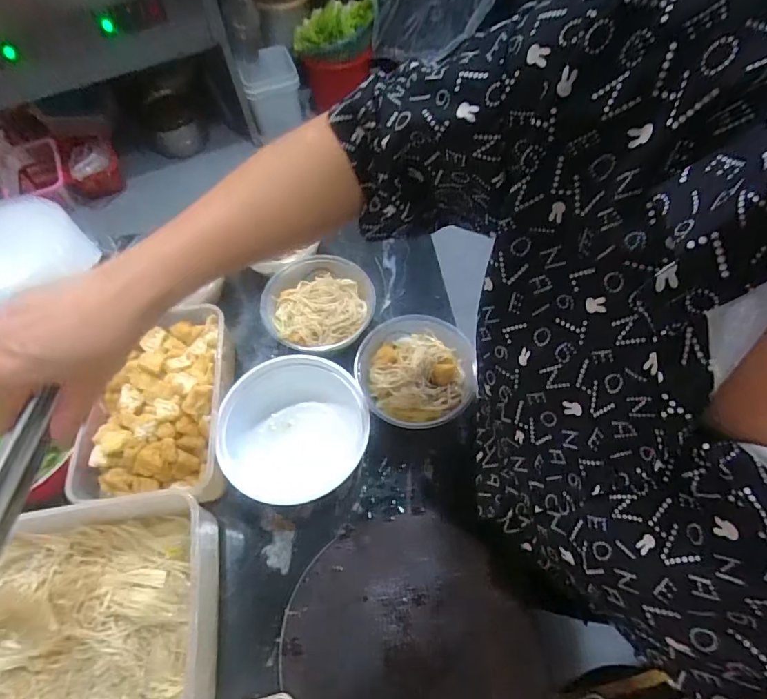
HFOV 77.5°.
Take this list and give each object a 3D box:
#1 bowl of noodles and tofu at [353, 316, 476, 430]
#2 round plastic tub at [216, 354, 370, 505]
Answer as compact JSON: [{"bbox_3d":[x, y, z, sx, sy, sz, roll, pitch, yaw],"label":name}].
[{"bbox_3d":[0.036,0.030,0.582,0.140,0.054,0.133,-2,61,3],"label":"bowl of noodles and tofu"},{"bbox_3d":[-0.101,0.097,0.557,0.164,0.069,0.161,-2,61,3],"label":"round plastic tub"}]

